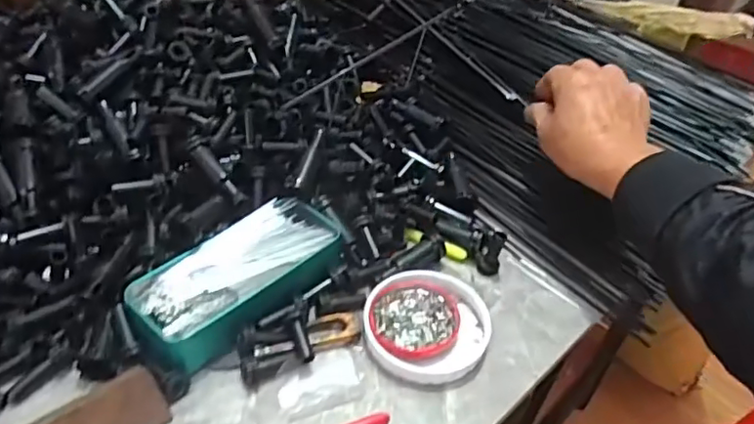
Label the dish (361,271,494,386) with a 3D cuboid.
[{"bbox_3d":[0.036,0.080,0.422,0.087,0.020,0.086,3,41,-2],"label":"dish"}]

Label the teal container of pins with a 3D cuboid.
[{"bbox_3d":[-0.099,0.048,0.429,0.078,0.040,0.157,32,46,27],"label":"teal container of pins"}]

